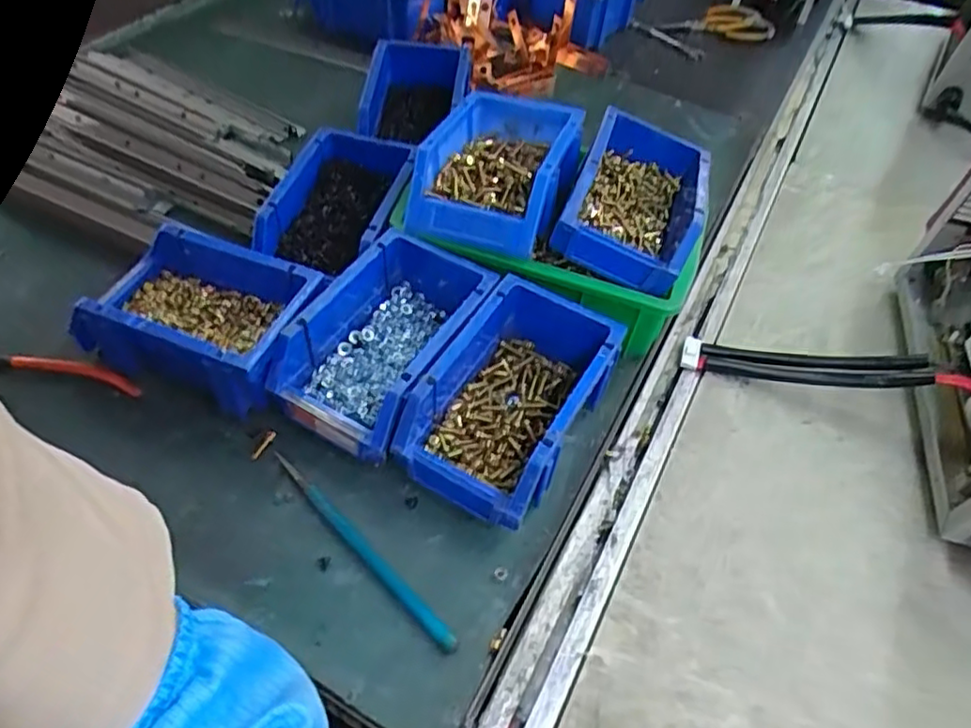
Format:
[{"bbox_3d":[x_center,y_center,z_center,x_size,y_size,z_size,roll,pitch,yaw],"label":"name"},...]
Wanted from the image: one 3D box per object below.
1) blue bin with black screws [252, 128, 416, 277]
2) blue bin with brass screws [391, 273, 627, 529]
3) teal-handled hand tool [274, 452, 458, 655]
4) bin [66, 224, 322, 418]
[{"bbox_3d":[-0.126,-0.133,0.567,0.106,0.056,0.165,9,51,0],"label":"blue bin with black screws"},{"bbox_3d":[0.017,0.024,0.465,0.104,0.072,0.154,27,54,15],"label":"blue bin with brass screws"},{"bbox_3d":[-0.080,0.116,0.420,0.011,0.005,0.173,-36,62,-28],"label":"teal-handled hand tool"},{"bbox_3d":[-0.215,-0.038,0.485,0.163,0.064,0.101,18,52,8],"label":"bin"}]

